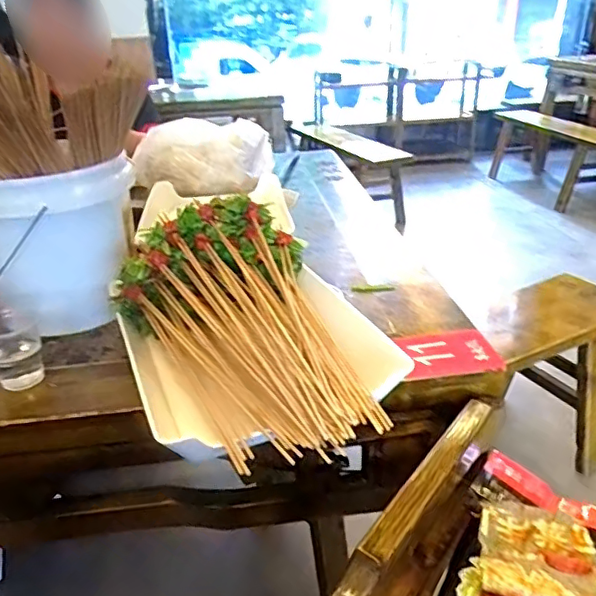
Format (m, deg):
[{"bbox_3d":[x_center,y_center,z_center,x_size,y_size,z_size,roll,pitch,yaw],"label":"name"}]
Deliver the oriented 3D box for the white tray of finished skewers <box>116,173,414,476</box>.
[{"bbox_3d":[-0.053,0.013,0.575,0.239,0.141,0.333,-13,29,-19],"label":"white tray of finished skewers"}]

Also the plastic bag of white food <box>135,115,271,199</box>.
[{"bbox_3d":[-0.208,-0.322,1.250,0.306,0.116,0.304,-6,28,-5],"label":"plastic bag of white food"}]

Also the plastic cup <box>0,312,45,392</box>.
[{"bbox_3d":[-0.343,0.062,0.670,0.067,0.078,0.070,-2,27,1],"label":"plastic cup"}]

